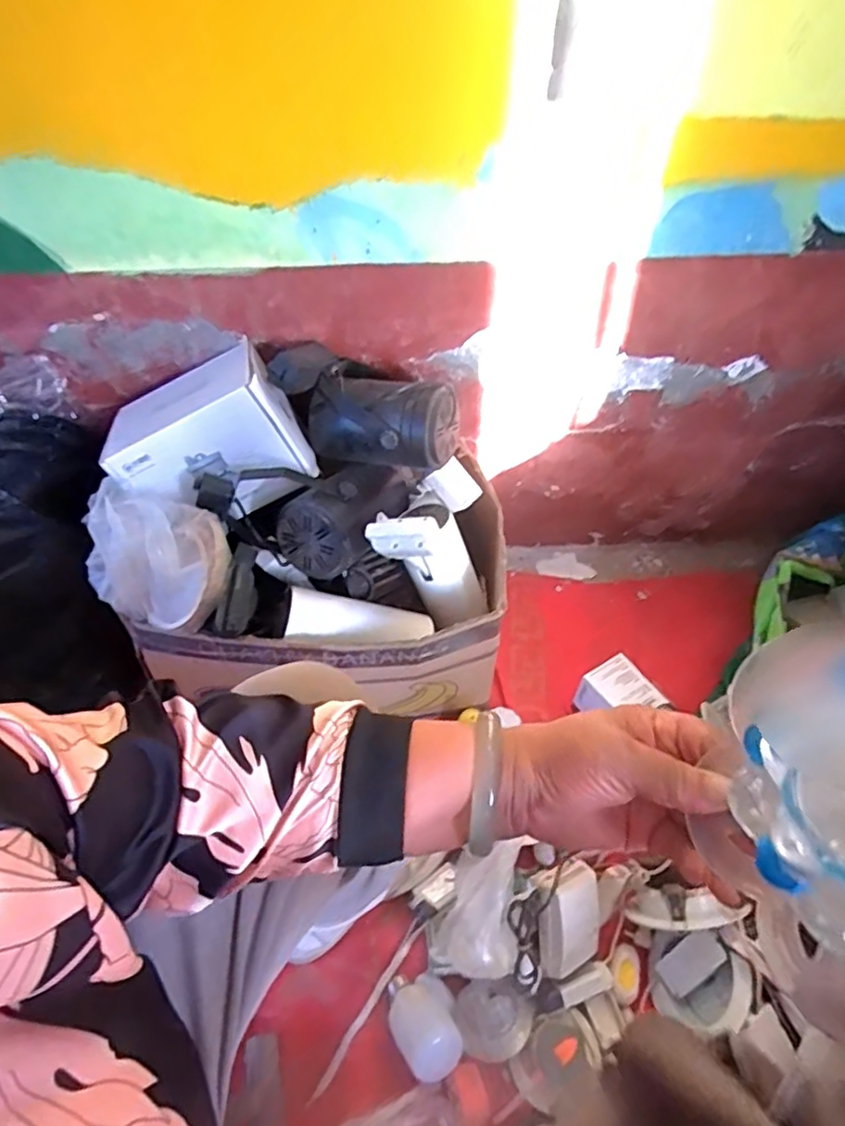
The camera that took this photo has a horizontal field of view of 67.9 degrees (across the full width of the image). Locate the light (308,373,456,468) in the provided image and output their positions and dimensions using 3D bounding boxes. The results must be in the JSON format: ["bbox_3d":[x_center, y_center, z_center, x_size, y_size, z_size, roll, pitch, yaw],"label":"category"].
[{"bbox_3d":[-0.048,-0.166,0.737,0.167,0.090,0.083,17,53,13],"label":"light"}]

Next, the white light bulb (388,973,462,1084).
[{"bbox_3d":[0.000,0.482,0.656,0.063,0.066,0.097,-23,55,-18],"label":"white light bulb"}]

